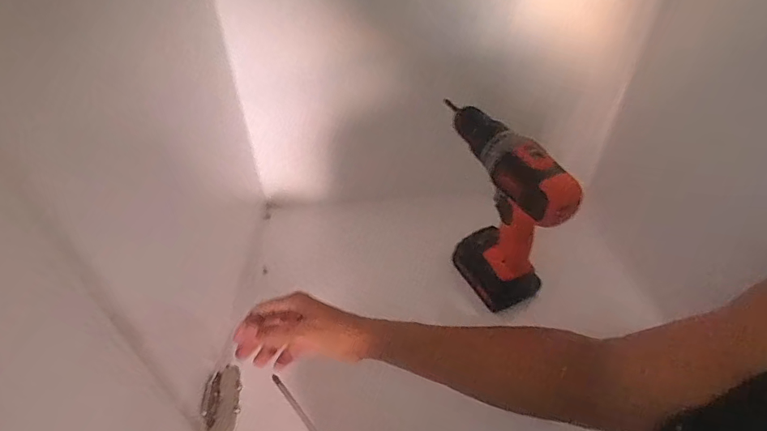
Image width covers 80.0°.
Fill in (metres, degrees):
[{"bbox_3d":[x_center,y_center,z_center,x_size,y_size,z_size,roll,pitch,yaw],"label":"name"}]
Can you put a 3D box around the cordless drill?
[{"bbox_3d":[0.147,0.000,0.579,0.063,0.224,0.180,-20,46,-21],"label":"cordless drill"}]

